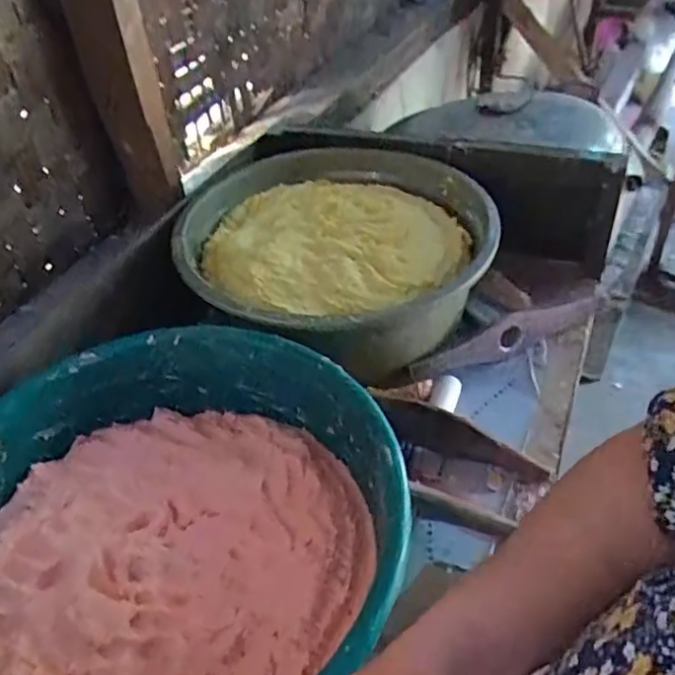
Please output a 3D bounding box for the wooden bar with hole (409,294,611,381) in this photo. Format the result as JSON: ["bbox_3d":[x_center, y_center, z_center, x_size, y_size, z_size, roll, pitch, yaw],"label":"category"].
[{"bbox_3d":[0.232,0.002,0.838,0.301,0.058,0.032,-19,44,-12],"label":"wooden bar with hole"}]

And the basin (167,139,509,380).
[{"bbox_3d":[-0.025,-0.128,0.868,0.428,0.109,0.424,-4,43,4],"label":"basin"}]

